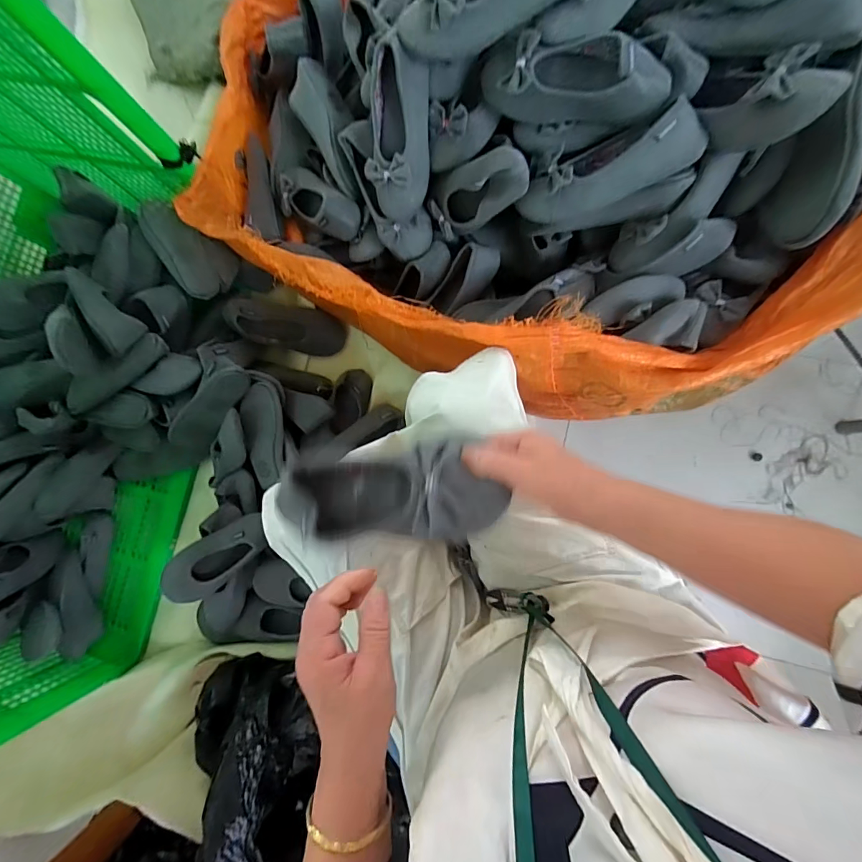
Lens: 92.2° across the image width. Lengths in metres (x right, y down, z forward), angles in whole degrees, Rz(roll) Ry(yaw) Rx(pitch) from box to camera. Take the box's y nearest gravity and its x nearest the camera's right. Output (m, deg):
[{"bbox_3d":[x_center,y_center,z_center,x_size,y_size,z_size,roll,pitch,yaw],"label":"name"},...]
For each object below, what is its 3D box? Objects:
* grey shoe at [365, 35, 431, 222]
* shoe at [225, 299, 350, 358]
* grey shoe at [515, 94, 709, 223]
[{"bbox_3d":[-0.052,-0.458,0.650,0.098,0.059,0.225,6,123,7],"label":"grey shoe"},{"bbox_3d":[-0.308,-0.222,0.893,0.243,0.095,0.076,8,85,-23],"label":"shoe"},{"bbox_3d":[0.241,-0.366,0.583,0.237,0.077,0.098,-13,83,22],"label":"grey shoe"}]

